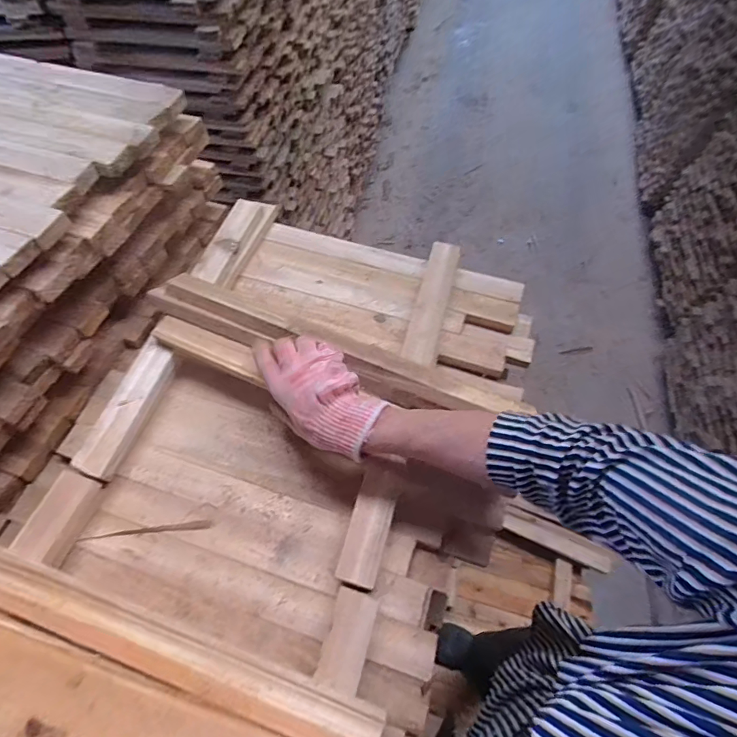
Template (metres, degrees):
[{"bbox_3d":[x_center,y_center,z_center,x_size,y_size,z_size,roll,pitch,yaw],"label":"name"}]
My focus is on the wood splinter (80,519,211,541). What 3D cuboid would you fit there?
[{"bbox_3d":[-0.253,0.186,0.499,0.146,0.005,0.009,-5,60,-1],"label":"wood splinter"}]

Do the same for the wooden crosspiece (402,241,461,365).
[{"bbox_3d":[0.092,-0.095,0.628,0.048,0.029,0.220,13,61,9],"label":"wooden crosspiece"}]

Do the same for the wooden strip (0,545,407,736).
[{"bbox_3d":[-0.206,0.245,0.396,0.479,0.016,0.041,15,62,10],"label":"wooden strip"}]

